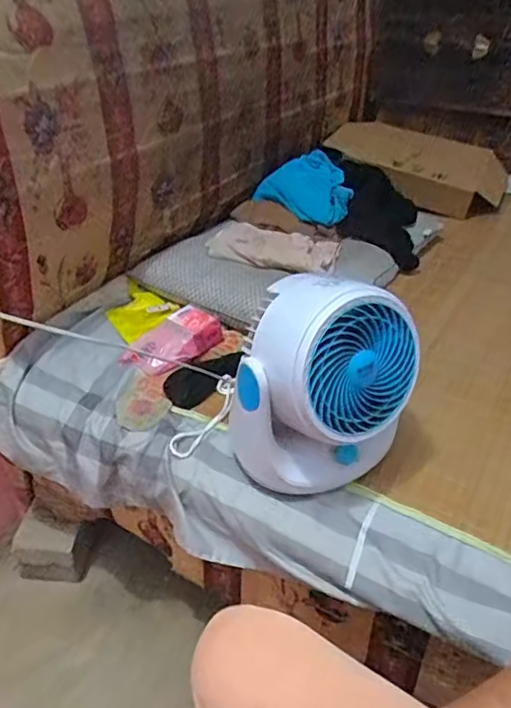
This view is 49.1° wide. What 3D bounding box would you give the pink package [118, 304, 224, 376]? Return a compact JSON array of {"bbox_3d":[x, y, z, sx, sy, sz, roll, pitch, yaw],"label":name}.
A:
[{"bbox_3d":[-0.134,-0.028,0.944,0.099,0.045,0.160,22,41,27],"label":"pink package"}]

